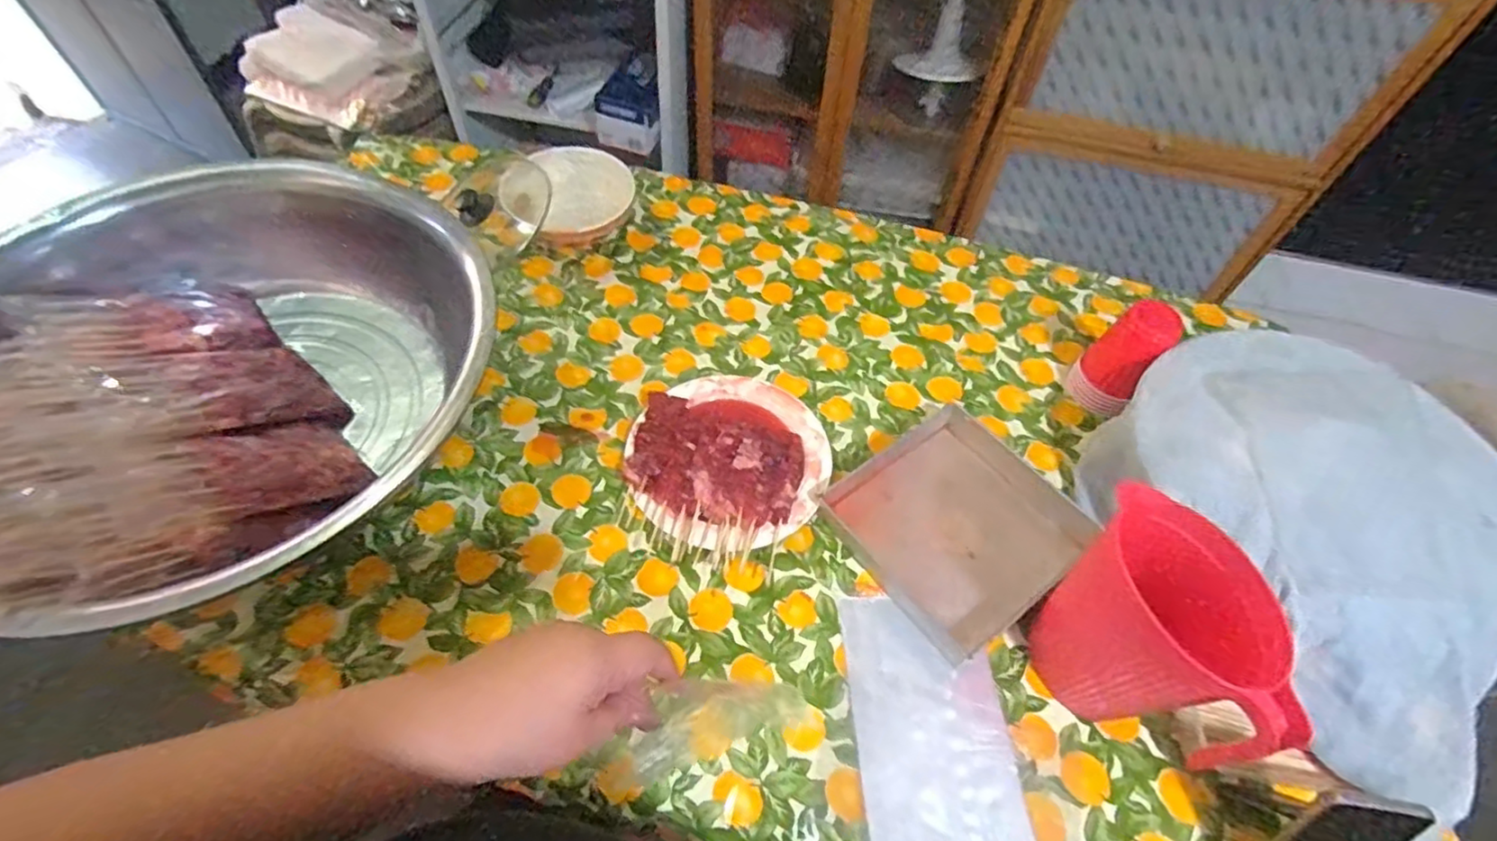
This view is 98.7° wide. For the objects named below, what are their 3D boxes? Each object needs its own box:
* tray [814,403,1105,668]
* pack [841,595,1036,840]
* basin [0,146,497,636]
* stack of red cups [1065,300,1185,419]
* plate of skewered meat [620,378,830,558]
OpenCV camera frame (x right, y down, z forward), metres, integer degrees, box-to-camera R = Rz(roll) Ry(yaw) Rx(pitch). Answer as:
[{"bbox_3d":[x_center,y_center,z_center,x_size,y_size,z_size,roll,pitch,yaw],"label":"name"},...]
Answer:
[{"bbox_3d":[0.251,0.116,0.769,0.249,0.030,0.240,-31,63,-21],"label":"tray"},{"bbox_3d":[0.188,0.333,0.634,0.155,0.015,0.316,0,56,-3],"label":"pack"},{"bbox_3d":[-0.587,-0.035,0.744,0.573,0.182,0.566,2,56,-2],"label":"basin"},{"bbox_3d":[0.490,-0.079,0.850,0.082,0.144,0.079,38,62,20],"label":"stack of red cups"},{"bbox_3d":[-0.025,0.043,0.804,0.242,0.046,0.244,2,56,-2],"label":"plate of skewered meat"}]

